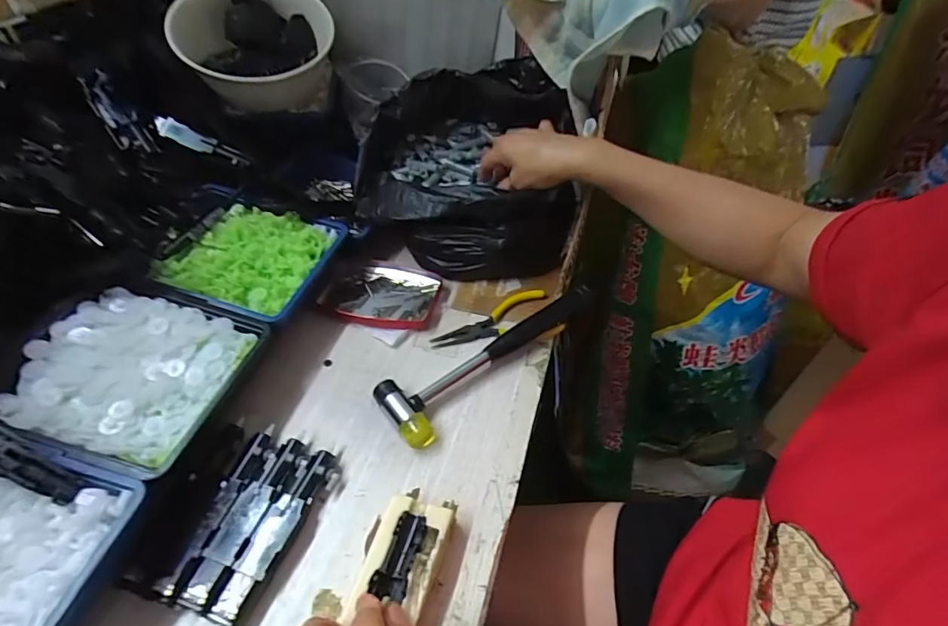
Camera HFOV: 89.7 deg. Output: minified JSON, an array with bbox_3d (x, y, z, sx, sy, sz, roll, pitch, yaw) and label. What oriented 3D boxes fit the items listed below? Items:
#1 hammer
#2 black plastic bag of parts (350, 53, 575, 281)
[{"bbox_3d":[0.025,0.040,0.434,0.227,0.027,0.063,-26,53,-24],"label":"hammer"},{"bbox_3d":[0.000,-0.175,0.540,0.218,0.147,0.231,8,47,6],"label":"black plastic bag of parts"}]

